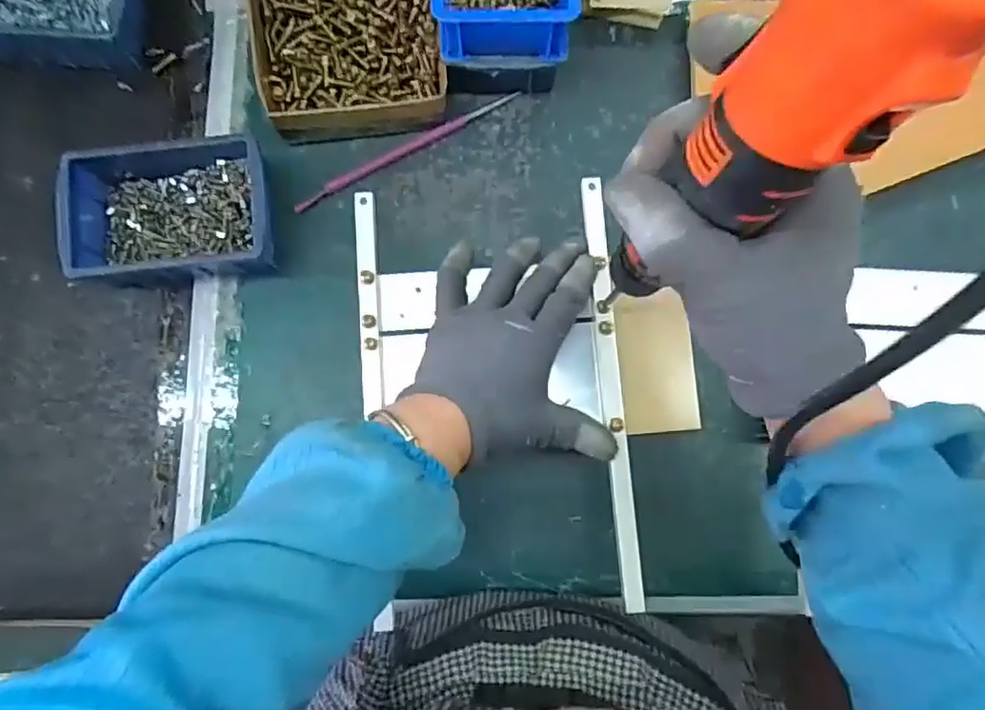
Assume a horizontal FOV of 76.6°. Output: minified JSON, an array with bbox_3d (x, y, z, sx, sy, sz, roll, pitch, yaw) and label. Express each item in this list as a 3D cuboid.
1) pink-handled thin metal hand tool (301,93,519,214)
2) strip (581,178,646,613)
[{"bbox_3d":[-0.068,-0.166,0.498,0.197,0.006,0.014,-29,84,-5],"label":"pink-handled thin metal hand tool"},{"bbox_3d":[0.079,0.020,0.414,0.013,0.007,0.283,-4,83,-2],"label":"strip"}]

